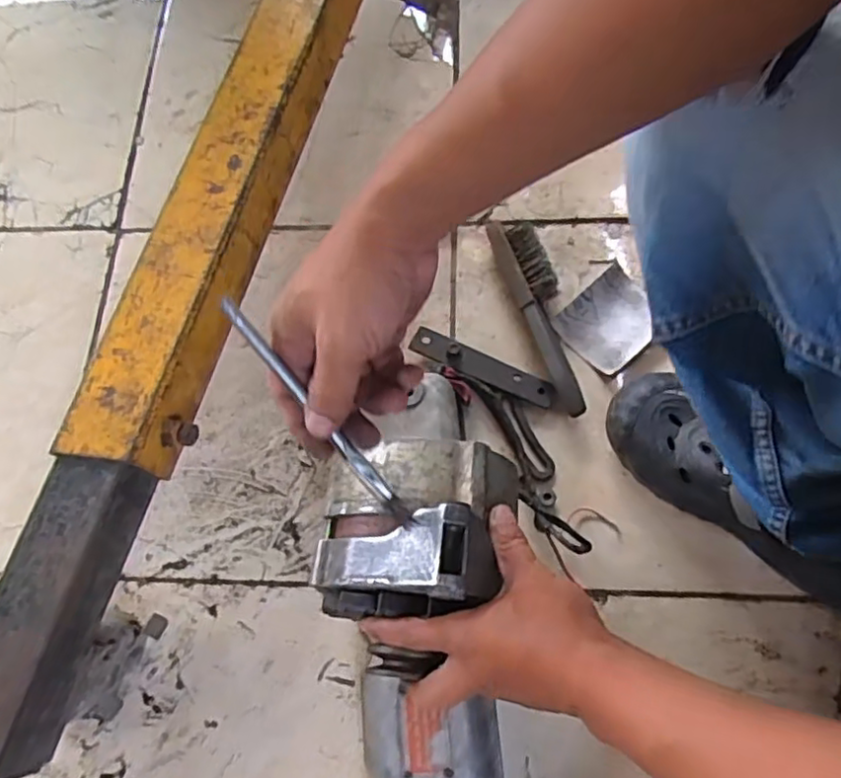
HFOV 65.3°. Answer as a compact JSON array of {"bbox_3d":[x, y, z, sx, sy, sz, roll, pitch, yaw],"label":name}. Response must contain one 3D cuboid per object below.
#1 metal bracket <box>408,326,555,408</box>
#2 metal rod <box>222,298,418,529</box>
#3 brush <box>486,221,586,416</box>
[{"bbox_3d":[0.064,-0.023,0.692,0.157,0.008,0.031,26,78,9],"label":"metal bracket"},{"bbox_3d":[-0.054,0.017,0.362,0.009,0.007,0.163,-41,106,-12],"label":"metal rod"},{"bbox_3d":[0.131,-0.084,0.700,0.042,0.042,0.227,-17,70,-3],"label":"brush"}]

